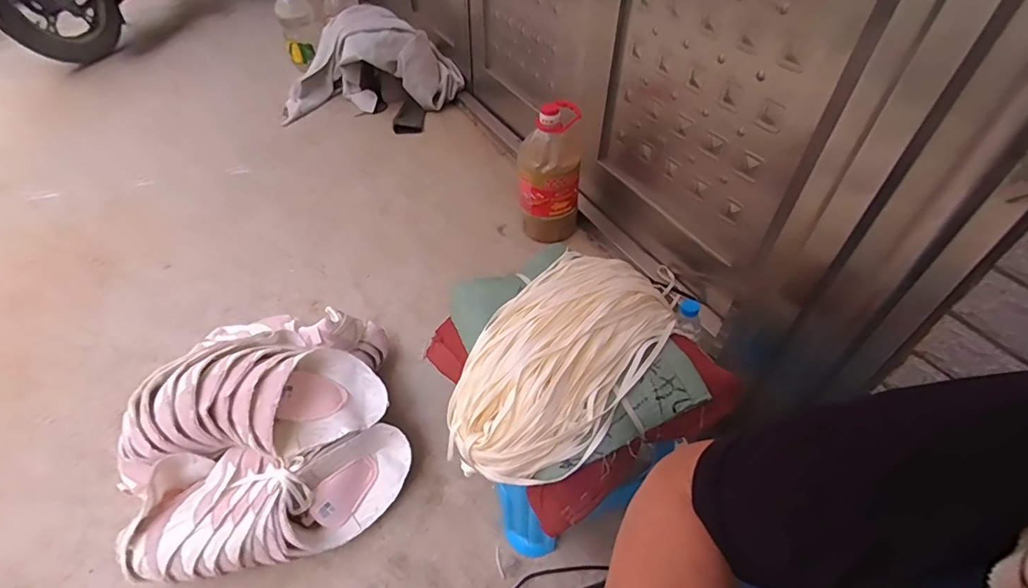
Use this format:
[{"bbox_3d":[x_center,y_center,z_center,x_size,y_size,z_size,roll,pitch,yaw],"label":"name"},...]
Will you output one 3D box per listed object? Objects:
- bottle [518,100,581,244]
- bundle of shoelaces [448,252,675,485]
[{"bbox_3d":[0.095,-0.311,1.277,0.159,0.343,0.129,3,47,4],"label":"bottle"},{"bbox_3d":[0.058,0.080,0.671,0.207,0.093,0.369,28,52,25],"label":"bundle of shoelaces"}]

